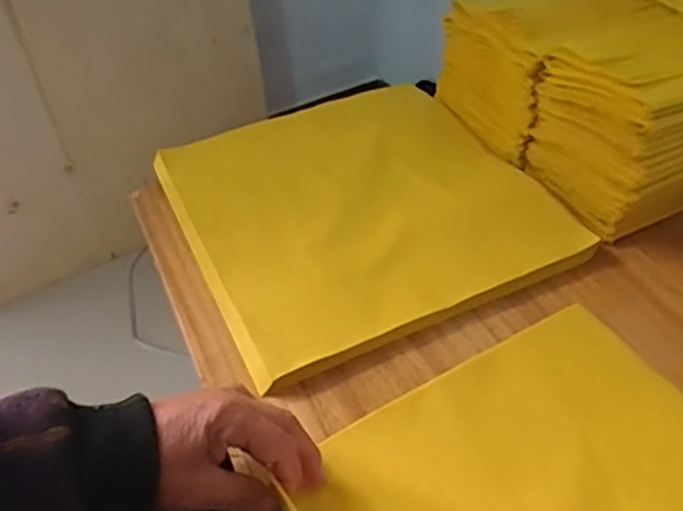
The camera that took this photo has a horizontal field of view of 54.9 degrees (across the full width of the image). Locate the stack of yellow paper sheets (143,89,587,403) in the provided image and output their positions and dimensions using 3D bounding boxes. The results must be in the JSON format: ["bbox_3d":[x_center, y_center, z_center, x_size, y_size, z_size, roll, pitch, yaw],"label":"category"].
[{"bbox_3d":[0.014,-0.055,0.612,0.309,0.018,0.307,-21,48,-17],"label":"stack of yellow paper sheets"}]

